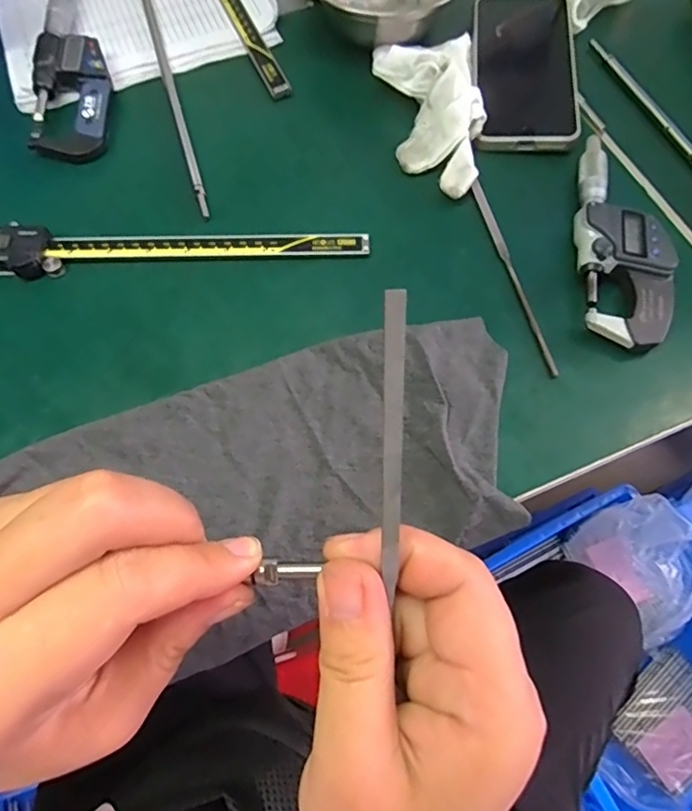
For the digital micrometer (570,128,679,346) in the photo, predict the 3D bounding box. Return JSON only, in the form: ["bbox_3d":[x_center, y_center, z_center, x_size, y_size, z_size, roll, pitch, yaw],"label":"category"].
[{"bbox_3d":[0.172,-0.105,0.339,0.053,0.026,0.146,2,68,1],"label":"digital micrometer"}]

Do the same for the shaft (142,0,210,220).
[{"bbox_3d":[-0.140,-0.258,0.417,0.008,0.015,0.282,-17,69,-6],"label":"shaft"}]

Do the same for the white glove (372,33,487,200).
[{"bbox_3d":[0.063,-0.211,0.380,0.063,0.041,0.137,-12,69,-4],"label":"white glove"}]

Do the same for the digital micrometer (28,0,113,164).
[{"bbox_3d":[-0.214,-0.265,0.417,0.055,0.019,0.185,-7,68,-3],"label":"digital micrometer"}]

